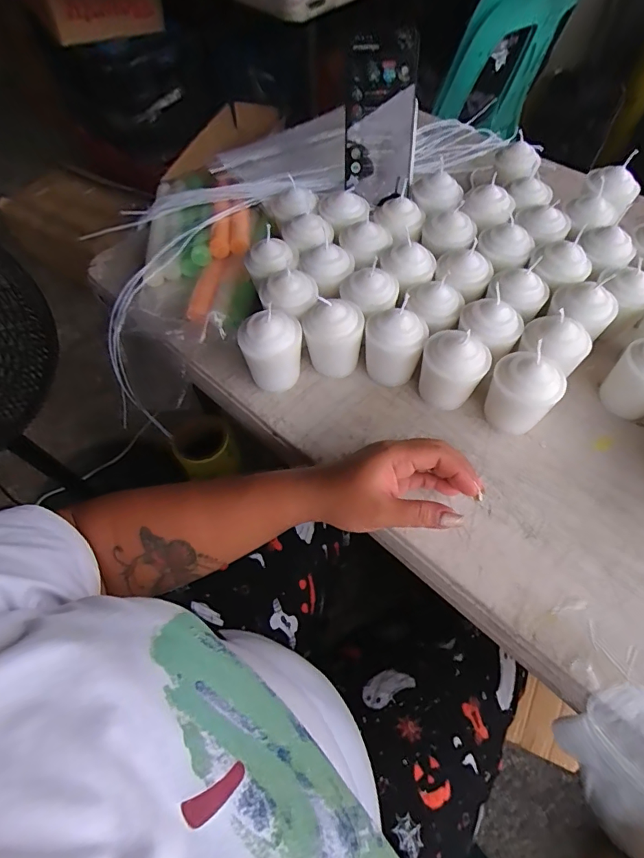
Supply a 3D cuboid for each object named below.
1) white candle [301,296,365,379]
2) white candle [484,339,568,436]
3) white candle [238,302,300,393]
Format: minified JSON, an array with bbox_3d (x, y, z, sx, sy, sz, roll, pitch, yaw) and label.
[{"bbox_3d":[0.011,-0.089,0.436,0.055,0.079,0.044,-10,59,-3],"label":"white candle"},{"bbox_3d":[0.177,-0.032,0.394,0.057,0.068,0.048,27,64,17],"label":"white candle"},{"bbox_3d":[-0.047,-0.074,0.430,0.057,0.078,0.050,-8,59,-2],"label":"white candle"}]

